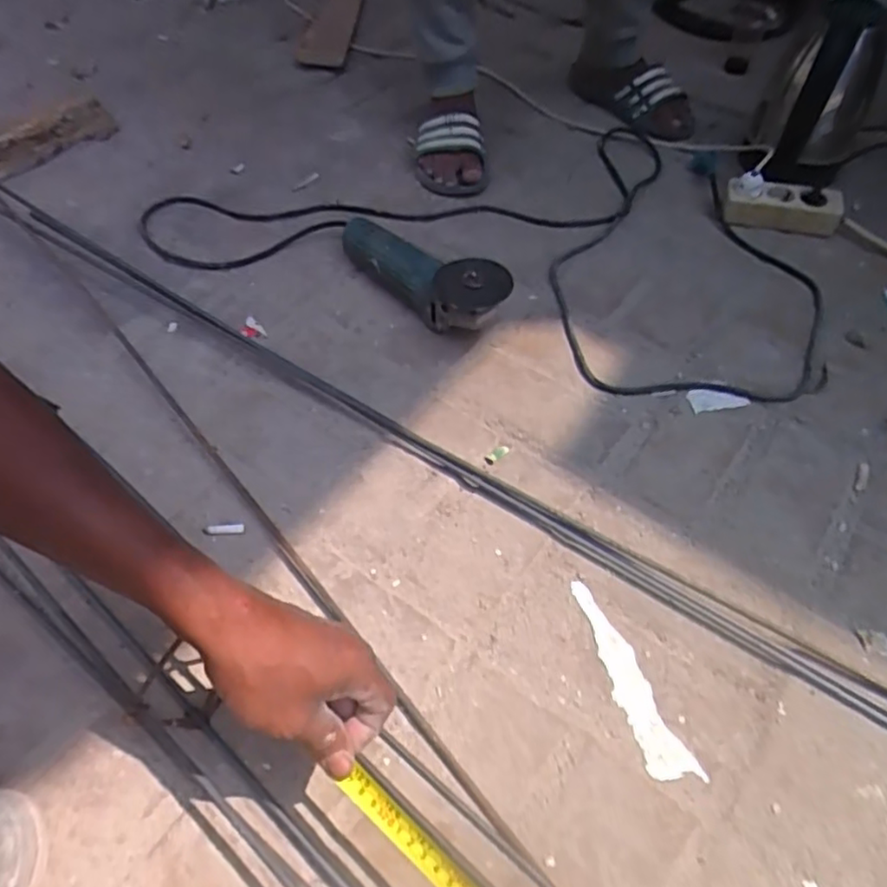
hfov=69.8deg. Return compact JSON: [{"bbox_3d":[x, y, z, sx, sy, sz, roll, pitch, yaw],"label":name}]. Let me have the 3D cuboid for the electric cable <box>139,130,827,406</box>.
[{"bbox_3d":[0.073,-0.321,0.886,0.903,0.038,0.517,20,55,15],"label":"electric cable"}]

